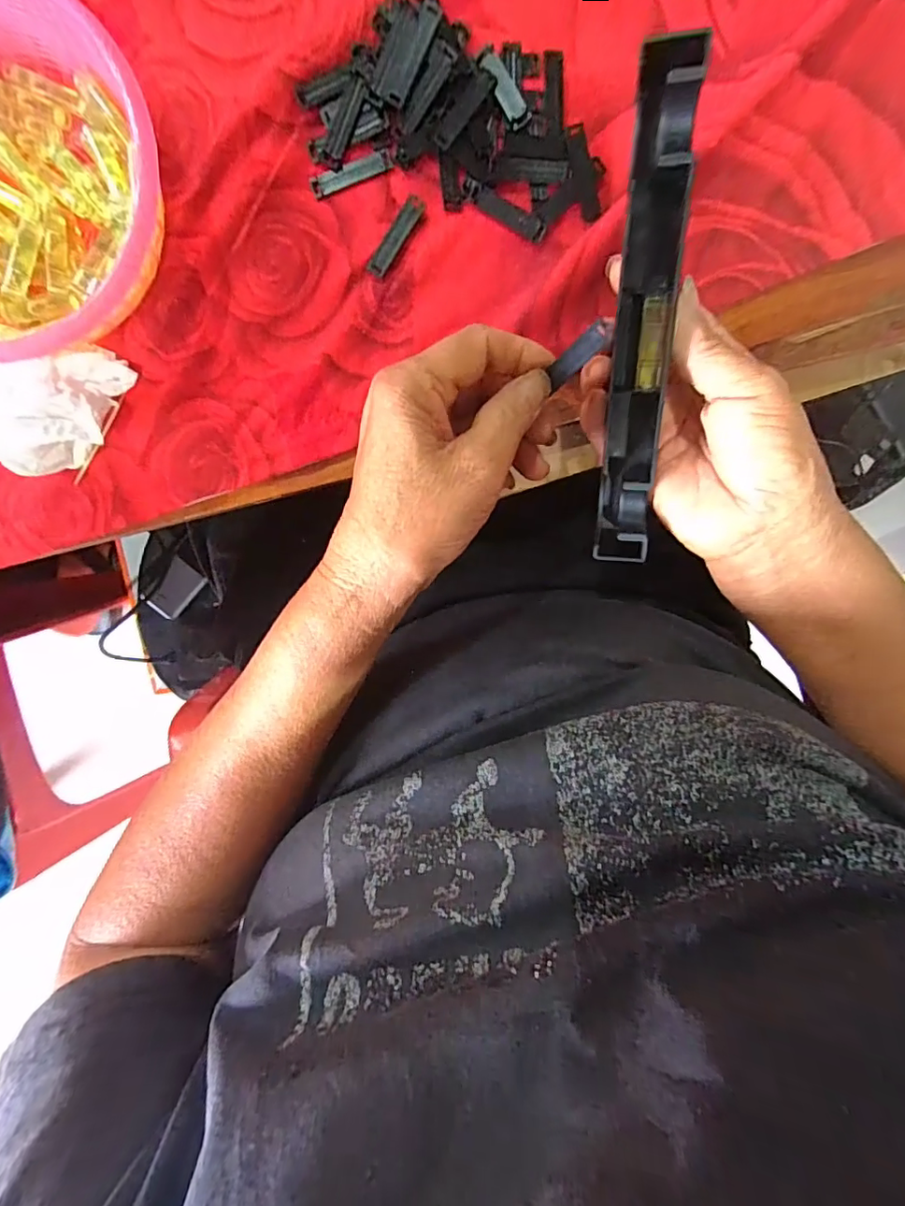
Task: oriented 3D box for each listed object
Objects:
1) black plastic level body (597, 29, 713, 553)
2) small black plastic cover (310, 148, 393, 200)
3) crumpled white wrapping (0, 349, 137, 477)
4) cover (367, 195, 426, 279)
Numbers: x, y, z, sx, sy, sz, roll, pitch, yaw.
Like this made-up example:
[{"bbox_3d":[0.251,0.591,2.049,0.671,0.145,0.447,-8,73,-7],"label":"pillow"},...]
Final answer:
[{"bbox_3d":[0.089,-0.121,0.244,0.023,0.025,0.205,-1,112,-1],"label":"black plastic level body"},{"bbox_3d":[-0.055,-0.235,0.284,0.046,0.004,0.010,-20,98,2],"label":"small black plastic cover"},{"bbox_3d":[-0.214,-0.106,0.271,0.081,0.055,0.066,-20,98,2],"label":"crumpled white wrapping"},{"bbox_3d":[-0.031,-0.204,0.289,0.012,0.004,0.046,35,96,-6],"label":"cover"}]

